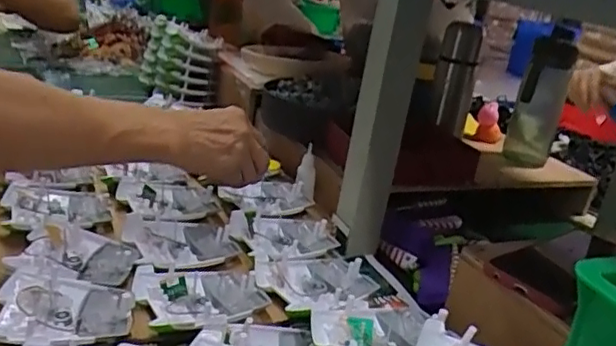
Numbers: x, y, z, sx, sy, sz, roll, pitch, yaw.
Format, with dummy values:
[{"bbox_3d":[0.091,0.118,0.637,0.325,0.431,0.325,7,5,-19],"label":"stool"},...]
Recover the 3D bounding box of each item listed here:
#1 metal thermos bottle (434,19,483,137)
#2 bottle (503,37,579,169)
[{"bbox_3d":[0.219,-0.136,0.898,0.057,0.150,0.043,11,21,9],"label":"metal thermos bottle"},{"bbox_3d":[0.349,-0.104,0.911,0.067,0.195,0.063,14,22,16],"label":"bottle"}]

